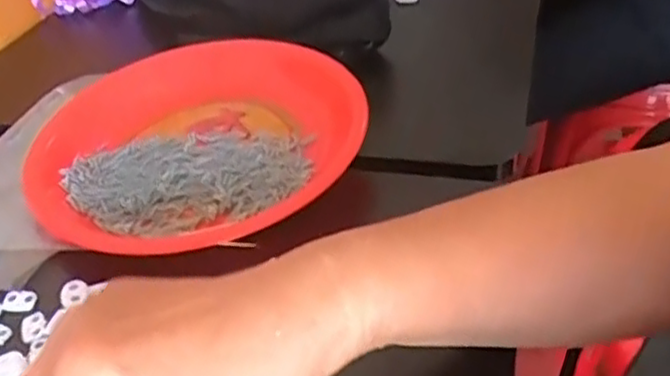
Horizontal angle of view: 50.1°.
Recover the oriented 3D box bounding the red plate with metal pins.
[{"bbox_3d":[-0.090,-0.034,0.480,0.220,0.036,0.177,-19,38,-16],"label":"red plate with metal pins"}]

